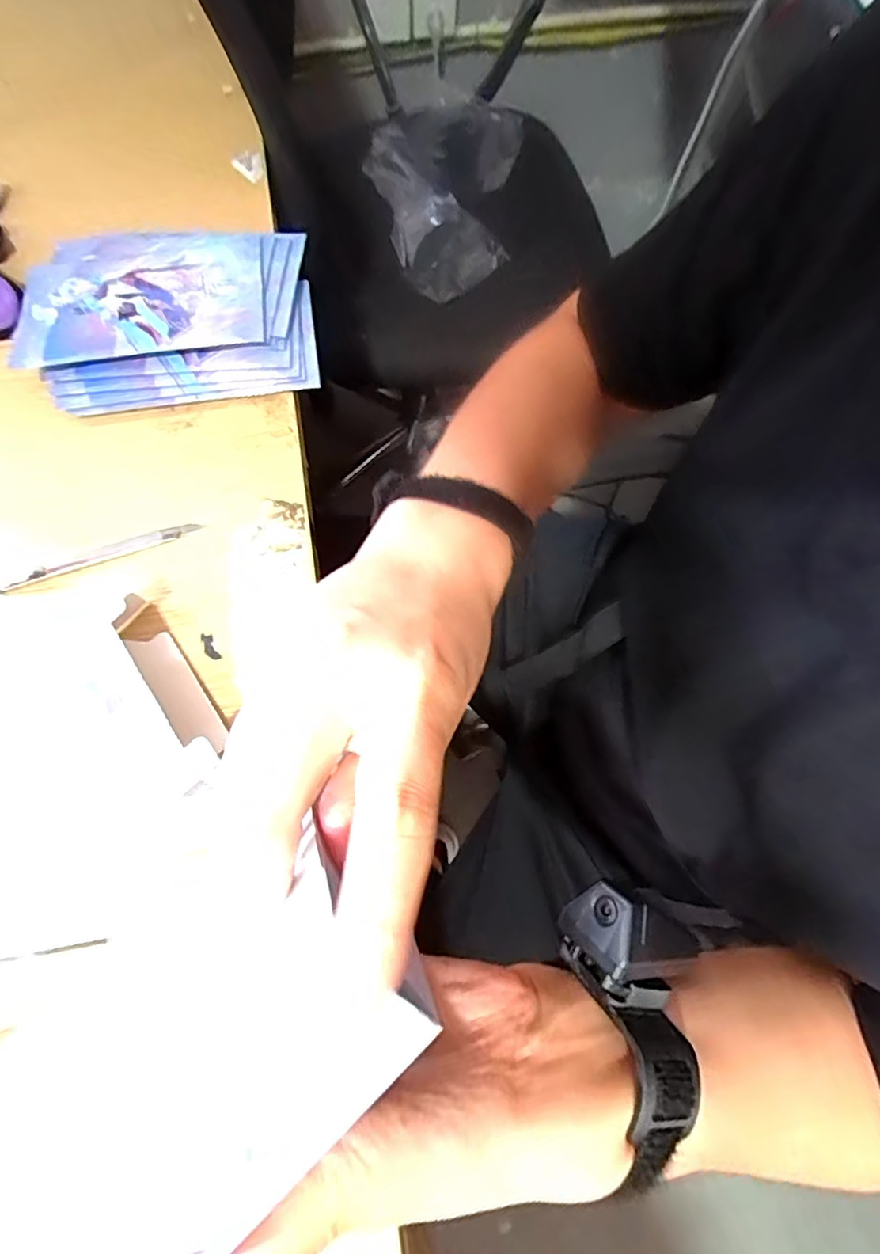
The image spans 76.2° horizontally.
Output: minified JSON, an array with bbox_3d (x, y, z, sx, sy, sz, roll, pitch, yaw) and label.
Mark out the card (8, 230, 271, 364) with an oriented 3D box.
[{"bbox_3d":[-0.242,-0.275,0.459,0.192,0.009,0.132,-7,70,-1],"label":"card"}]

